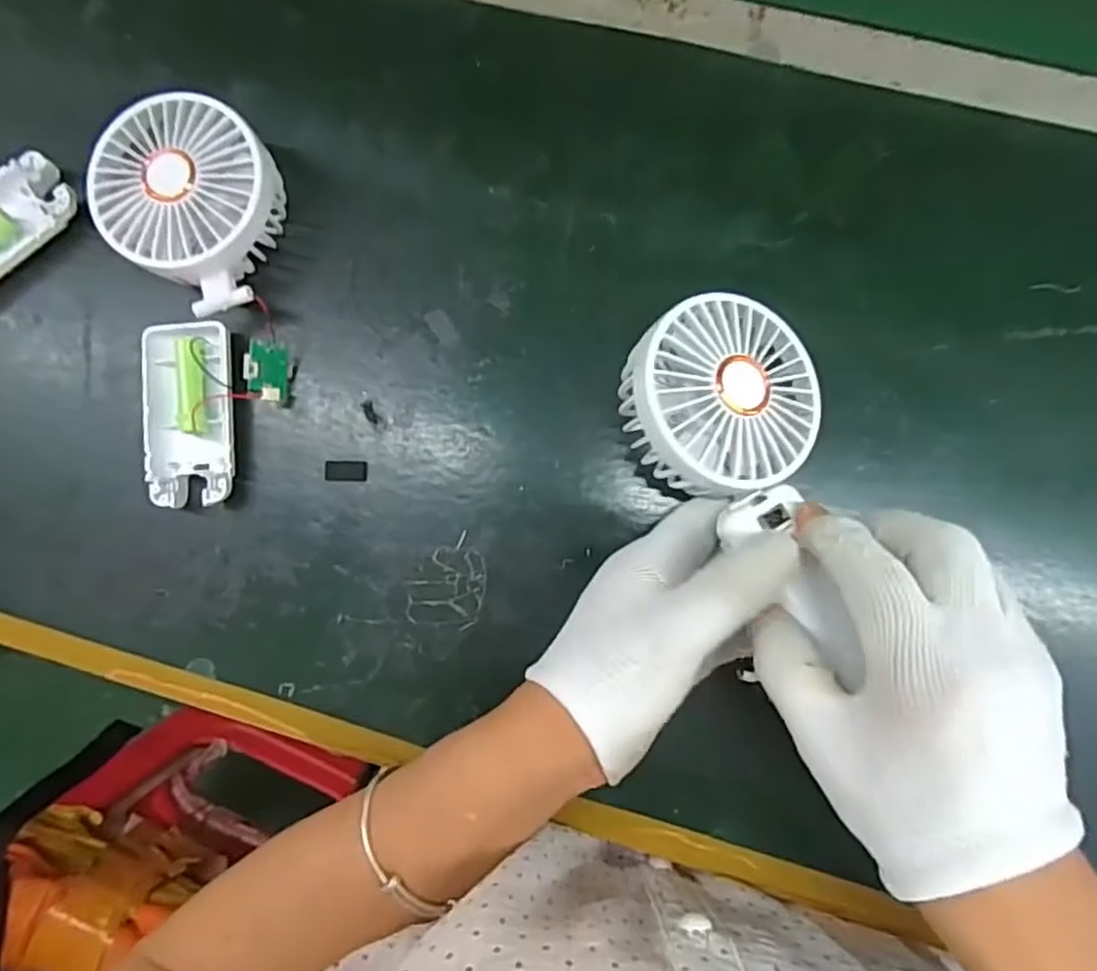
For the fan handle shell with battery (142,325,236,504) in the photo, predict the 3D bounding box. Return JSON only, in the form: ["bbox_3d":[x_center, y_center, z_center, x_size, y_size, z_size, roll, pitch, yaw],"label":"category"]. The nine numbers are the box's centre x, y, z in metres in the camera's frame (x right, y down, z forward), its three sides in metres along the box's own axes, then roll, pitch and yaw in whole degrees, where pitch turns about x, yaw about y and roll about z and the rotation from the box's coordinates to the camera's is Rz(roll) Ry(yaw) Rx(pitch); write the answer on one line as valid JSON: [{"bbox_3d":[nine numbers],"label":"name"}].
[{"bbox_3d":[-0.189,-0.038,0.353,0.045,0.020,0.096,-4,86,4],"label":"fan handle shell with battery"}]

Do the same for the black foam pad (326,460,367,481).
[{"bbox_3d":[-0.107,-0.008,0.354,0.022,0.004,0.011,0,86,4],"label":"black foam pad"}]

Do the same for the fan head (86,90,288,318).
[{"bbox_3d":[-0.185,-0.143,0.349,0.084,0.046,0.096,13,87,5],"label":"fan head"}]

